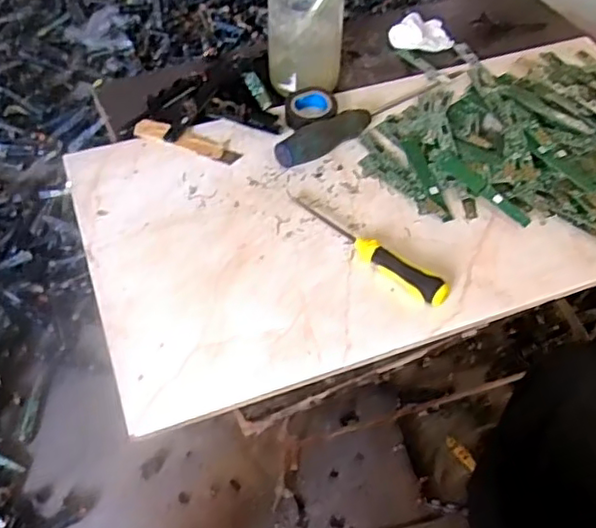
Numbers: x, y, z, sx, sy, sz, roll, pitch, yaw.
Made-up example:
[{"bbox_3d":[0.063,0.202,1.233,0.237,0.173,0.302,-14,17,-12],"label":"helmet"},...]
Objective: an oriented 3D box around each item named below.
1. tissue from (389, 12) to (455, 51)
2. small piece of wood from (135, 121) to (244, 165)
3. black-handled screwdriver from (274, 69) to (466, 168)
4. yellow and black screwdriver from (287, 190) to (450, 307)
[{"bbox_3d":[0.142,-0.272,0.751,0.068,0.020,0.066,-4,51,-6],"label":"tissue"},{"bbox_3d":[-0.109,-0.119,0.623,0.110,0.006,0.025,19,52,13],"label":"small piece of wood"},{"bbox_3d":[0.079,-0.152,0.638,0.246,0.032,0.025,-31,58,-24],"label":"black-handled screwdriver"},{"bbox_3d":[0.055,-0.017,0.537,0.162,0.023,0.023,35,57,24],"label":"yellow and black screwdriver"}]

